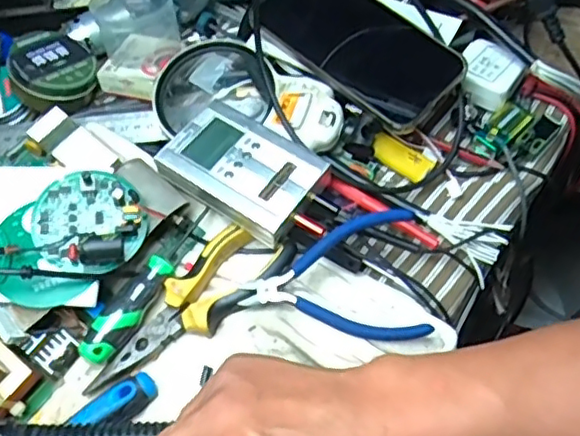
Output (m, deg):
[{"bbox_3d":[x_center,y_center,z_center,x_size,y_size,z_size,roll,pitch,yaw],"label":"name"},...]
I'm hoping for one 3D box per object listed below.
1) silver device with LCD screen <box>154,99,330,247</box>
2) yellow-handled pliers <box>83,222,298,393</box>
[{"bbox_3d":[-0.034,-0.033,0.434,0.098,0.030,0.069,31,67,17],"label":"silver device with LCD screen"},{"bbox_3d":[-0.063,0.059,0.402,0.050,0.022,0.150,39,70,20],"label":"yellow-handled pliers"}]

